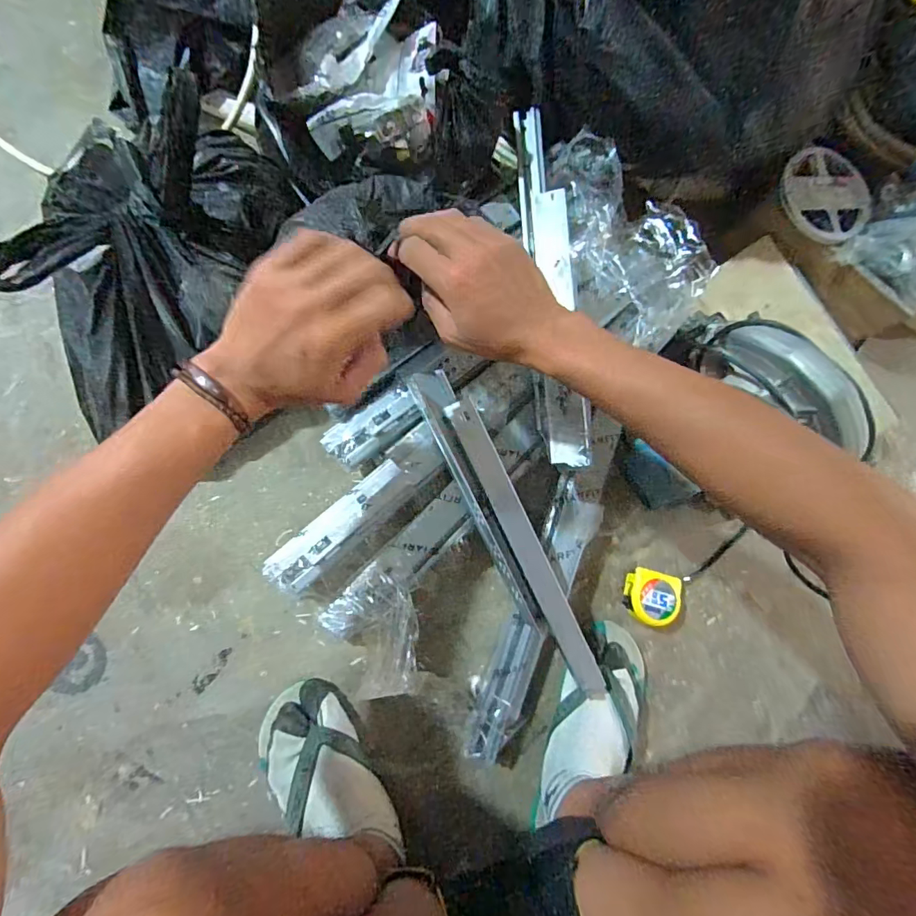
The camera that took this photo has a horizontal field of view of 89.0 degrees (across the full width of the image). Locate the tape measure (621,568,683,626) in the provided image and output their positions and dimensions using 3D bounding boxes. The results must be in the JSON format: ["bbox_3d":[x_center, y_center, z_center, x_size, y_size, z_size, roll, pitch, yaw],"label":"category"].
[{"bbox_3d":[0.244,0.175,0.591,0.067,0.037,0.062,16,81,-6],"label":"tape measure"}]

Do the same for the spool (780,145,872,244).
[{"bbox_3d":[0.483,-0.346,0.615,0.097,0.031,0.125,-39,90,-11],"label":"spool"}]

